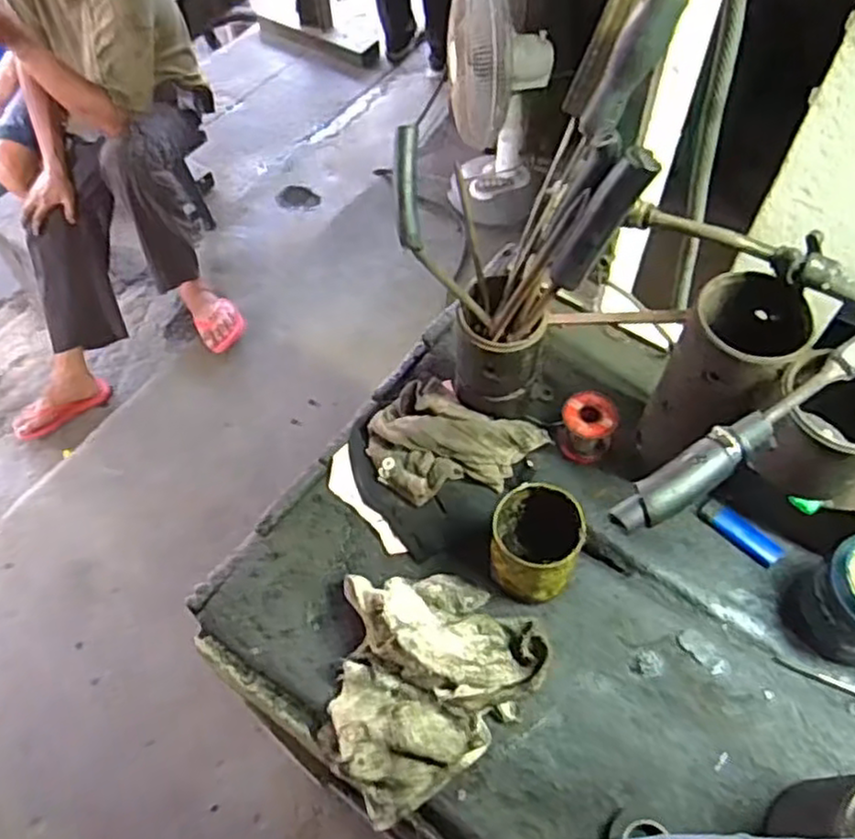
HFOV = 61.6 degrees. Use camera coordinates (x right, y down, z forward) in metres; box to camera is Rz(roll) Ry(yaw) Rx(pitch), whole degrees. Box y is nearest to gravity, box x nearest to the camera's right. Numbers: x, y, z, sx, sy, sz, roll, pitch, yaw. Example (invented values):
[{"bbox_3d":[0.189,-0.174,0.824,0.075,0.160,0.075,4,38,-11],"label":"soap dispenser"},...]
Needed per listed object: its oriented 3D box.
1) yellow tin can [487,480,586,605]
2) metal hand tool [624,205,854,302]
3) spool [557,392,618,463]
[{"bbox_3d":[0.097,0.114,0.640,0.078,0.114,0.075,18,61,13],"label":"yellow tin can"},{"bbox_3d":[0.251,-0.136,0.563,0.199,0.032,0.028,31,63,34],"label":"metal hand tool"},{"bbox_3d":[0.163,0.007,0.734,0.052,0.057,0.053,14,60,10],"label":"spool"}]

